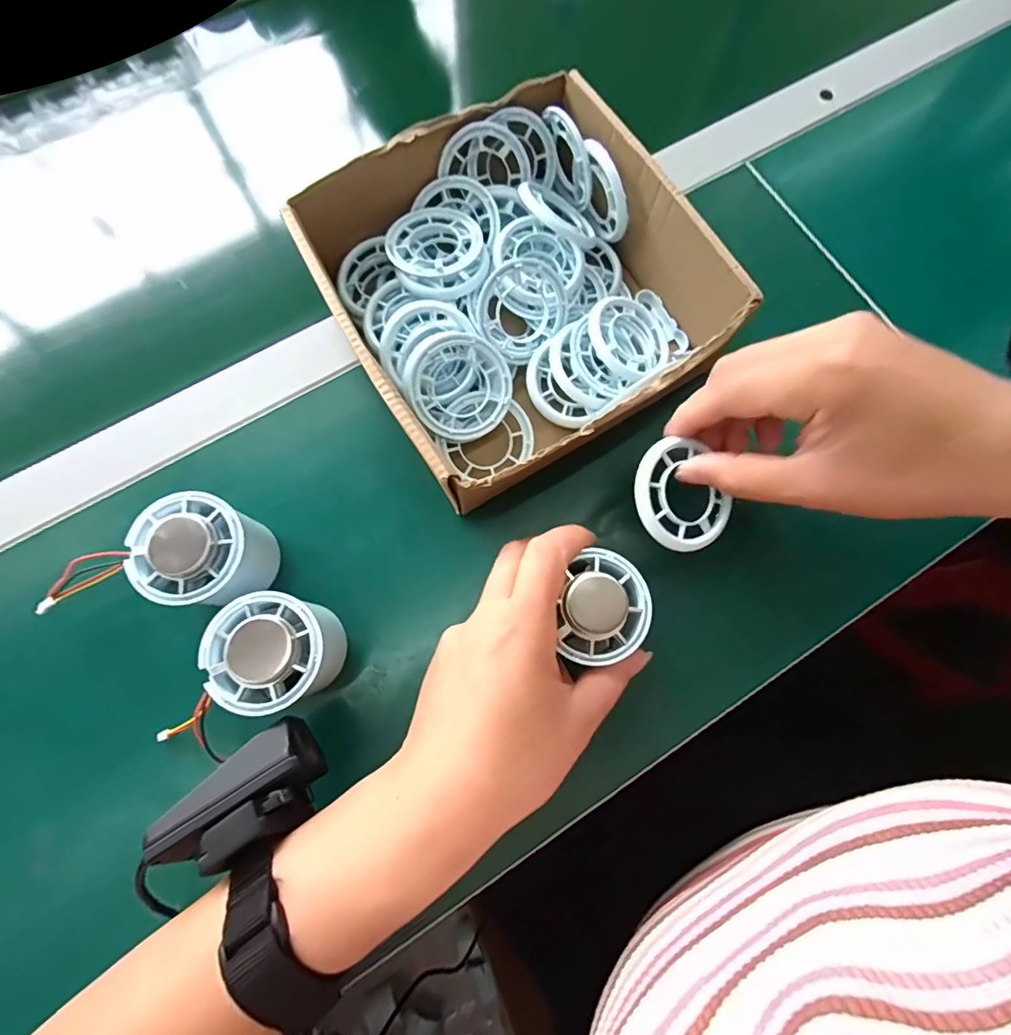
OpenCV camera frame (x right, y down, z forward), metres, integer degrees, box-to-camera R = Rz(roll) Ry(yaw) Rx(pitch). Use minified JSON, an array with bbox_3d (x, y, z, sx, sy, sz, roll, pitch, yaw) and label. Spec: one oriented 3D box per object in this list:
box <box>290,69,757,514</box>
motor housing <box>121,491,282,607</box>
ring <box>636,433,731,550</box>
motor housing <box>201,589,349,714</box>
[{"bbox_3d":[0.006,-0.130,0.294,0.196,0.070,0.206,-30,78,-8],"label":"box"},{"bbox_3d":[-0.155,0.020,0.264,0.057,0.062,0.053,3,76,0],"label":"motor housing"},{"bbox_3d":[0.087,-0.011,0.247,0.047,0.005,0.056,-31,96,-18],"label":"ring"},{"bbox_3d":[-0.114,0.068,0.253,0.051,0.063,0.052,-20,77,-5],"label":"motor housing"}]

